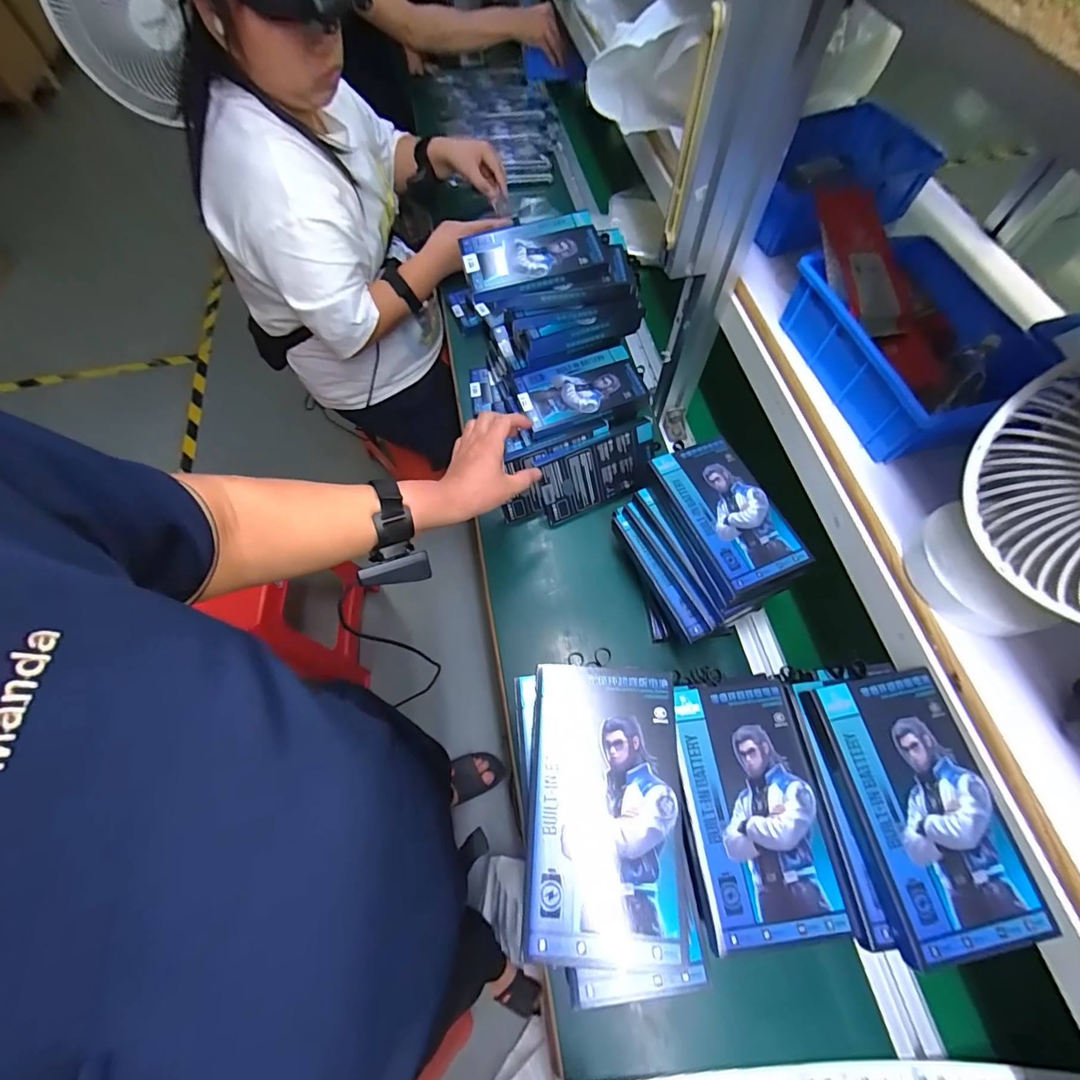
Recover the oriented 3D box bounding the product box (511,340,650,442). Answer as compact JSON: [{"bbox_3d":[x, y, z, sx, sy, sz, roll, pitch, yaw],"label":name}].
[{"bbox_3d":[0.055,-0.201,0.612,0.163,0.027,0.096,-21,66,-8],"label":"product box"}]

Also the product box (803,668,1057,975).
[{"bbox_3d":[0.258,0.178,0.310,0.095,0.016,0.161,-10,65,-3],"label":"product box"}]

